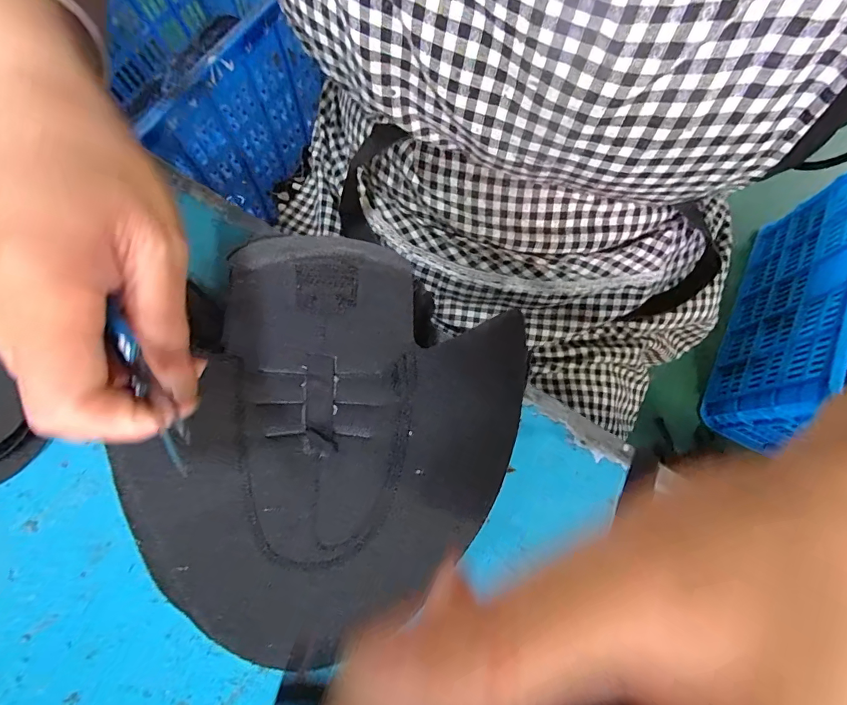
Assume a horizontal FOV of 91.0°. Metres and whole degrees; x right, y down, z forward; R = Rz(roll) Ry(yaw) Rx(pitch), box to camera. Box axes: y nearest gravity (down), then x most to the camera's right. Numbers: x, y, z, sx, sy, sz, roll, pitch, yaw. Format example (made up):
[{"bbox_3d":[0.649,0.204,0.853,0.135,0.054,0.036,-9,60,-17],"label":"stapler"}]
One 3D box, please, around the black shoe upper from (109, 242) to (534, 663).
[{"bbox_3d":[-0.042,0.037,0.190,0.150,0.018,0.177,25,75,6],"label":"black shoe upper"}]

